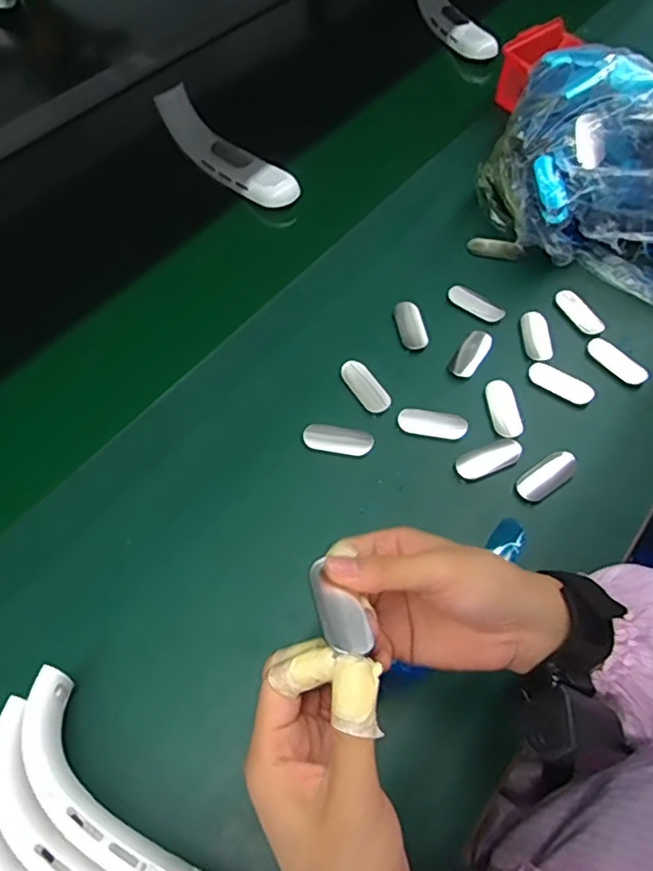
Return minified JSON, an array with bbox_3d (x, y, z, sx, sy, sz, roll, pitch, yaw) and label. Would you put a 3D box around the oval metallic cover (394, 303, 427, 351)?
[{"bbox_3d":[0.082,-0.108,0.572,0.025,0.004,0.056,-8,62,-4],"label":"oval metallic cover"}]

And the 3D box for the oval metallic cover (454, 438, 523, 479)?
[{"bbox_3d":[0.137,0.019,0.496,0.059,0.004,0.025,-22,64,-12],"label":"oval metallic cover"}]

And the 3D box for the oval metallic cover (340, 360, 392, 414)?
[{"bbox_3d":[0.036,-0.044,0.537,0.025,0.006,0.058,-31,66,-16],"label":"oval metallic cover"}]

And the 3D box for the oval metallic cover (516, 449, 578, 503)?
[{"bbox_3d":[0.184,0.033,0.489,0.058,0.008,0.026,-33,67,-17],"label":"oval metallic cover"}]

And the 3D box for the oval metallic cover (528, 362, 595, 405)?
[{"bbox_3d":[0.214,-0.048,0.537,0.059,0.004,0.025,30,65,15],"label":"oval metallic cover"}]

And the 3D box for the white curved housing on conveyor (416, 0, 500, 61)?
[{"bbox_3d":[0.183,-0.609,0.846,0.035,0.059,0.205,-21,62,-13],"label":"white curved housing on conveyor"}]

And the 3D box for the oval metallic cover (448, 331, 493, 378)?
[{"bbox_3d":[0.136,-0.077,0.552,0.026,0.006,0.056,31,66,15],"label":"oval metallic cover"}]

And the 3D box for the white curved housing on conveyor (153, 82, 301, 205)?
[{"bbox_3d":[-0.114,-0.332,0.681,0.200,0.048,0.049,40,68,19],"label":"white curved housing on conveyor"}]

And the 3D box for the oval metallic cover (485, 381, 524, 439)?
[{"bbox_3d":[0.157,-0.024,0.519,0.026,0.004,0.058,-4,62,-2],"label":"oval metallic cover"}]

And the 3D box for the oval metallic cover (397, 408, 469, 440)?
[{"bbox_3d":[0.093,-0.011,0.513,0.058,0.004,0.025,10,62,5],"label":"oval metallic cover"}]

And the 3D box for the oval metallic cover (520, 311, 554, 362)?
[{"bbox_3d":[0.201,-0.095,0.565,0.024,0.005,0.057,0,62,0],"label":"oval metallic cover"}]

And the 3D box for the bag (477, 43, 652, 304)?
[{"bbox_3d":[0.306,-0.279,0.617,0.252,0.098,0.255,26,65,13],"label":"bag"}]

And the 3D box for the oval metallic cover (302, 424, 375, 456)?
[{"bbox_3d":[0.010,0.003,0.506,0.059,0.004,0.024,9,62,5],"label":"oval metallic cover"}]

